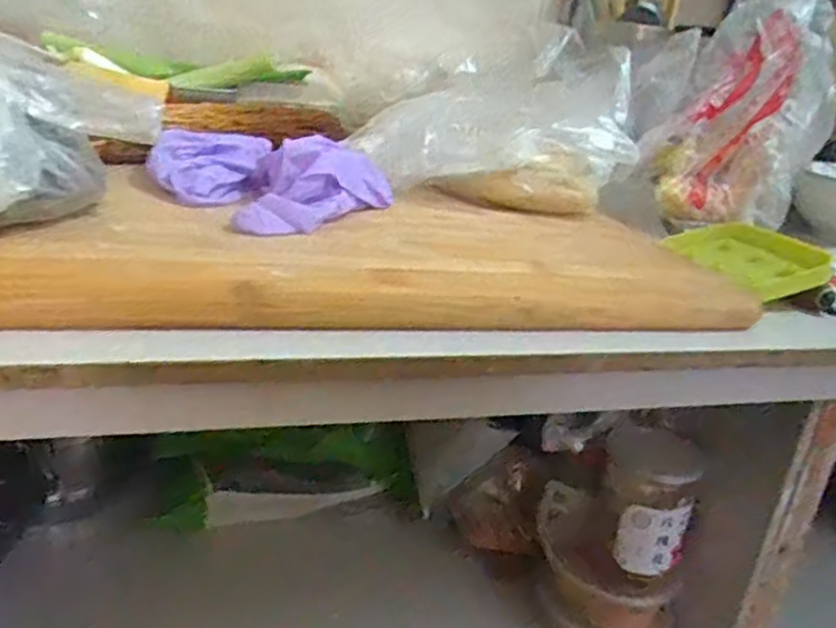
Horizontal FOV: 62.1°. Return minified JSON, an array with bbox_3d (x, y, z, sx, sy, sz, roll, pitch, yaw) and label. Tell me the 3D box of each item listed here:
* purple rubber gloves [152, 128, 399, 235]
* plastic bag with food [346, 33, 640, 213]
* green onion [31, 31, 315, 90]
[{"bbox_3d":[-0.100,-0.089,0.427,0.138,0.038,0.131,7,21,-3],"label":"purple rubber gloves"},{"bbox_3d":[0.056,-0.150,0.535,0.200,0.111,0.168,3,22,-12],"label":"plastic bag with food"},{"bbox_3d":[-0.206,-0.224,0.630,0.230,0.032,0.041,-6,25,-31],"label":"green onion"}]

